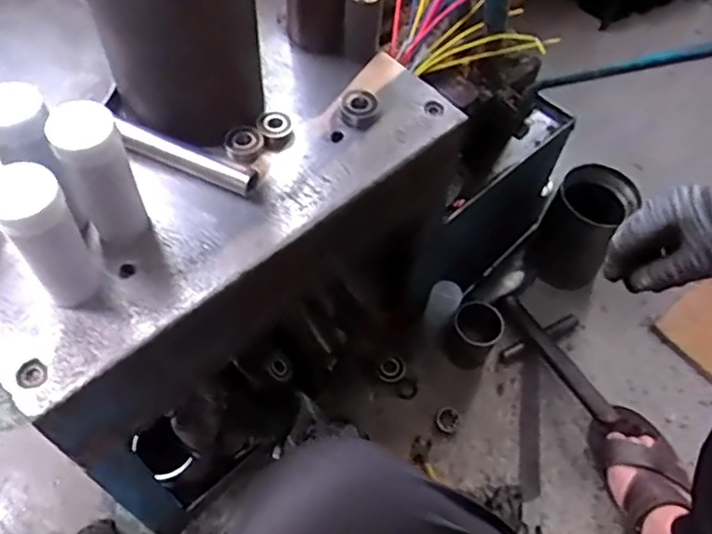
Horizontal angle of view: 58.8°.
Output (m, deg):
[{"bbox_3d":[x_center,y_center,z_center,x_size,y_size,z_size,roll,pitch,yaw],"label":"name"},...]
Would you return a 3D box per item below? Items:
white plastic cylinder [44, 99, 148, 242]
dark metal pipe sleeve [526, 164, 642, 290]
[{"bbox_3d":[-0.188,-0.064,0.473,0.042,0.121,0.043,-17,59,-14],"label":"white plastic cylinder"},{"bbox_3d":[0.362,-0.051,1.037,0.110,0.235,0.102,-29,63,-20],"label":"dark metal pipe sleeve"}]

